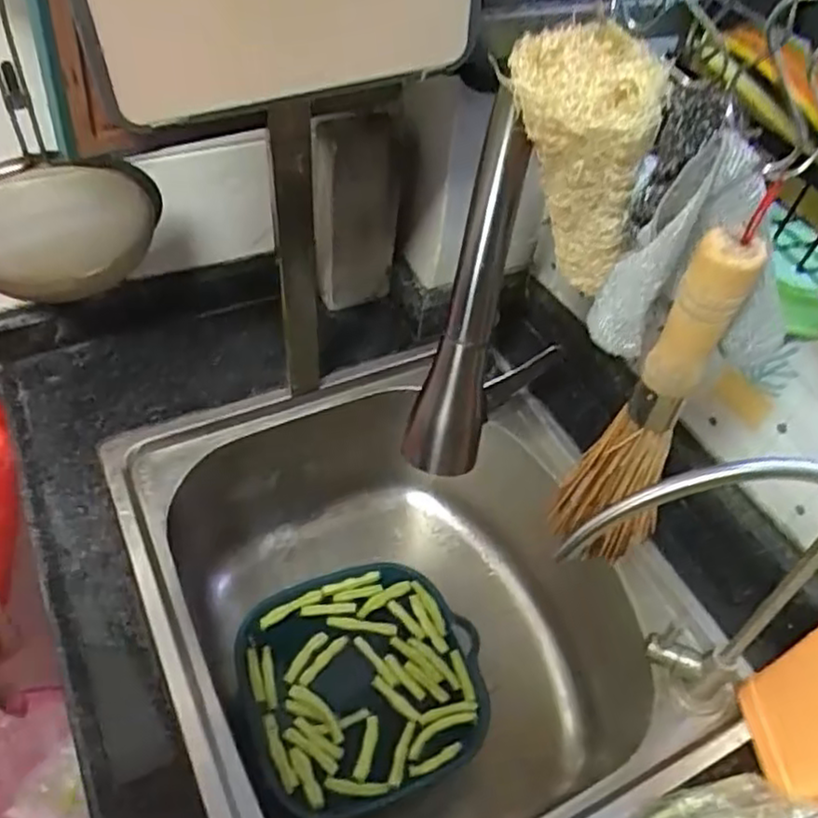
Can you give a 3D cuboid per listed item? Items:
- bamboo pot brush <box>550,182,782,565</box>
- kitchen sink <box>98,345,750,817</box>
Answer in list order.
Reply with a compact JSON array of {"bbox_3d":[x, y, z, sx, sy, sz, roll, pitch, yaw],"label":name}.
[{"bbox_3d":[0.140,0.003,0.406,0.055,0.259,0.041,35,58,22],"label":"bamboo pot brush"},{"bbox_3d":[-0.010,0.197,0.671,0.397,0.226,0.443,-21,56,-19],"label":"kitchen sink"}]

